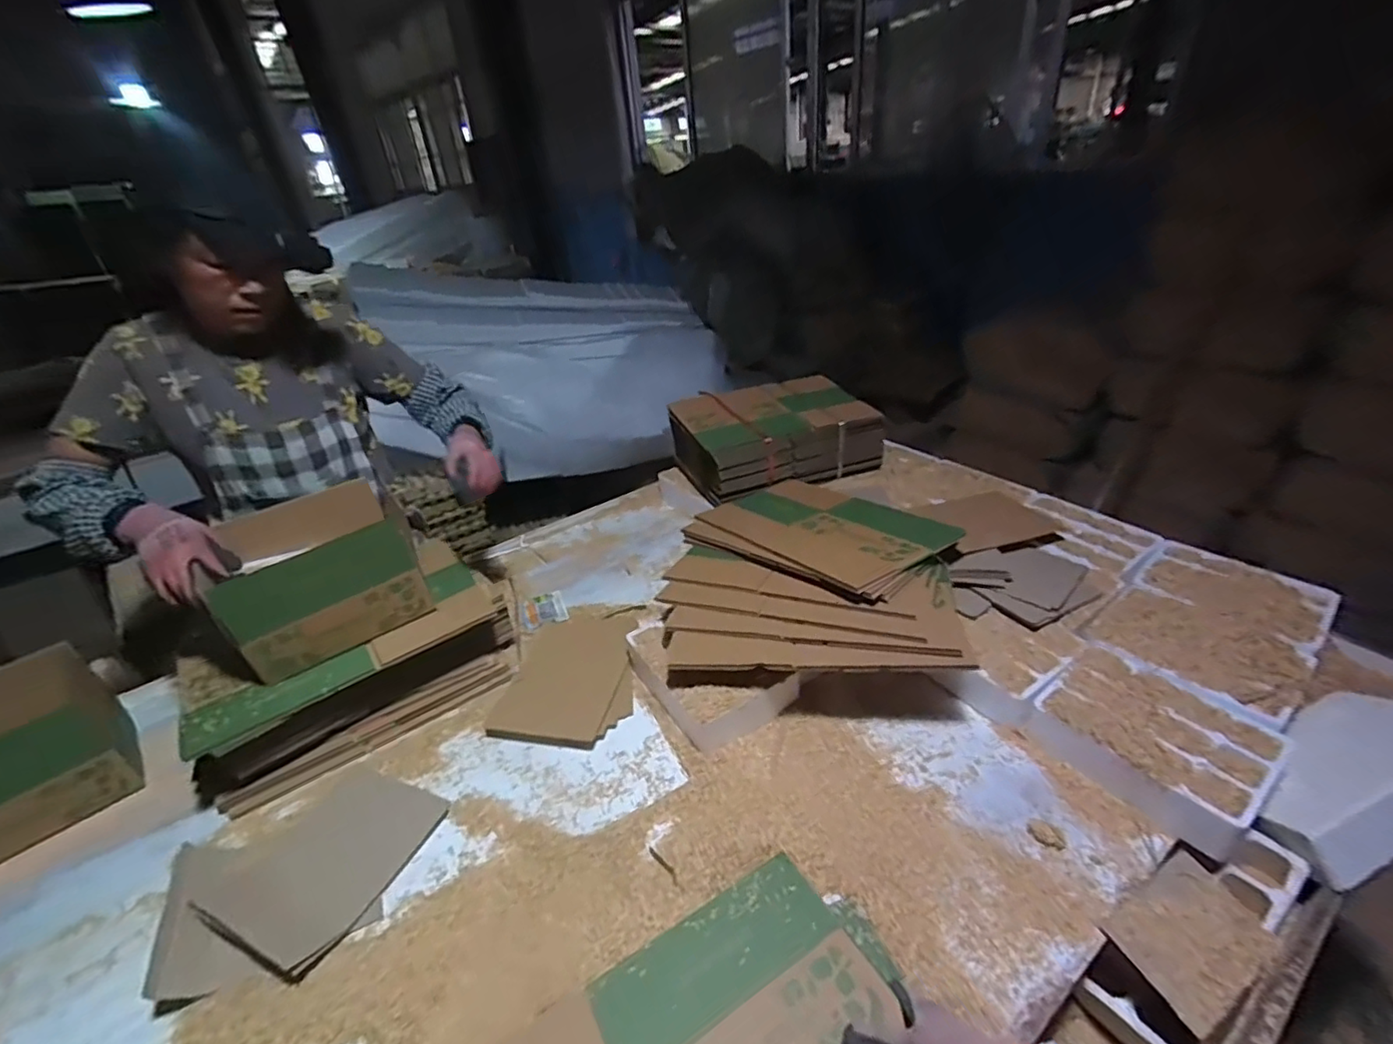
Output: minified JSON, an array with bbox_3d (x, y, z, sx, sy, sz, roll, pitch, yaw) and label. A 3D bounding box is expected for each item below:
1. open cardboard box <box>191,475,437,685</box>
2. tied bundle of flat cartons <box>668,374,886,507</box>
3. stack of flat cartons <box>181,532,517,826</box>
[{"bbox_3d":[-0.575,0.076,0.936,0.255,0.161,0.196,-24,37,-27],"label":"open cardboard box"},{"bbox_3d":[0.187,-0.209,1.469,0.450,0.170,0.288,-19,35,-21],"label":"tied bundle of flat cartons"},{"bbox_3d":[-0.563,0.225,0.998,0.464,0.147,0.281,-25,38,-29],"label":"stack of flat cartons"}]

